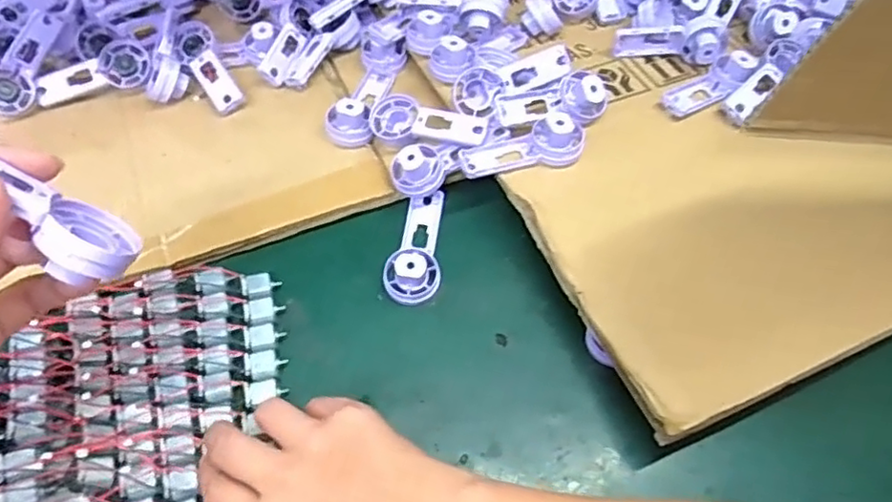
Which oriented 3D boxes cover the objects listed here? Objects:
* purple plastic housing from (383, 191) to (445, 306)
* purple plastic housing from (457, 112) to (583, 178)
[{"bbox_3d":[-0.020,-0.008,0.464,0.038,0.025,0.092,7,57,3],"label":"purple plastic housing"},{"bbox_3d":[0.057,-0.076,0.469,0.090,0.024,0.032,-15,57,5],"label":"purple plastic housing"}]

